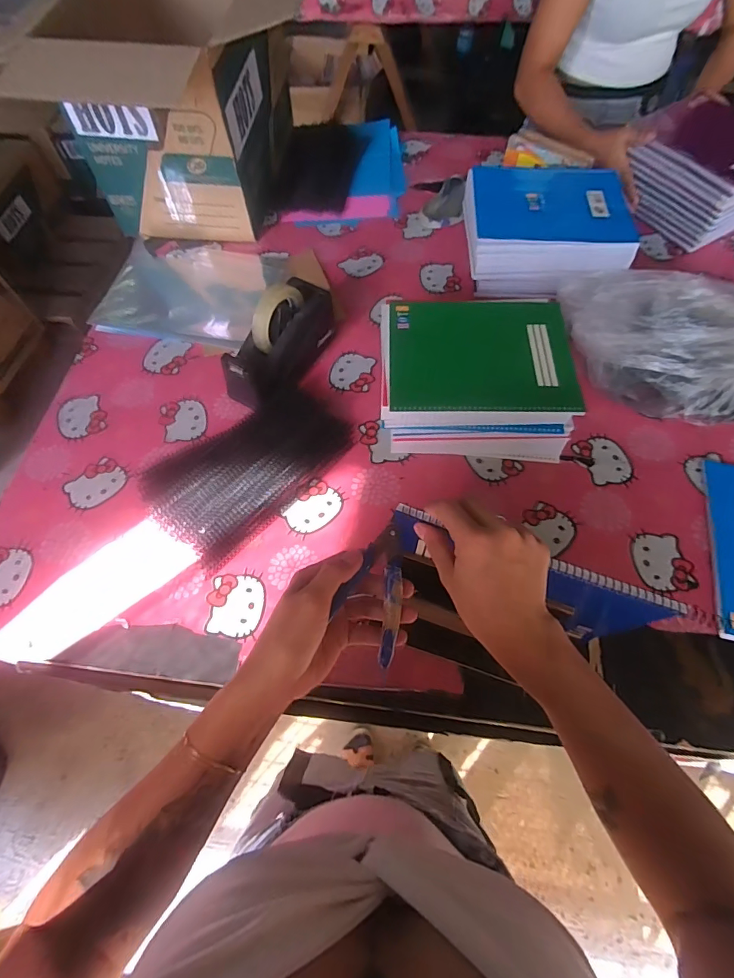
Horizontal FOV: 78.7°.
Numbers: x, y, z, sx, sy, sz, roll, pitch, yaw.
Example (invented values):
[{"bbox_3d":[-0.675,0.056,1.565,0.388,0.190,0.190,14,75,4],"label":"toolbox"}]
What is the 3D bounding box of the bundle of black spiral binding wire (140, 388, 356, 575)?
[{"bbox_3d":[-0.170,-0.042,0.638,0.274,0.040,0.183,-41,70,-18],"label":"bundle of black spiral binding wire"}]

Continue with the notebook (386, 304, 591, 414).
[{"bbox_3d":[0.155,-0.187,0.620,0.241,0.023,0.195,1,63,1],"label":"notebook"}]

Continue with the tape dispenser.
[{"bbox_3d":[-0.132,-0.222,0.683,0.080,0.121,0.206,25,66,12],"label":"tape dispenser"}]

